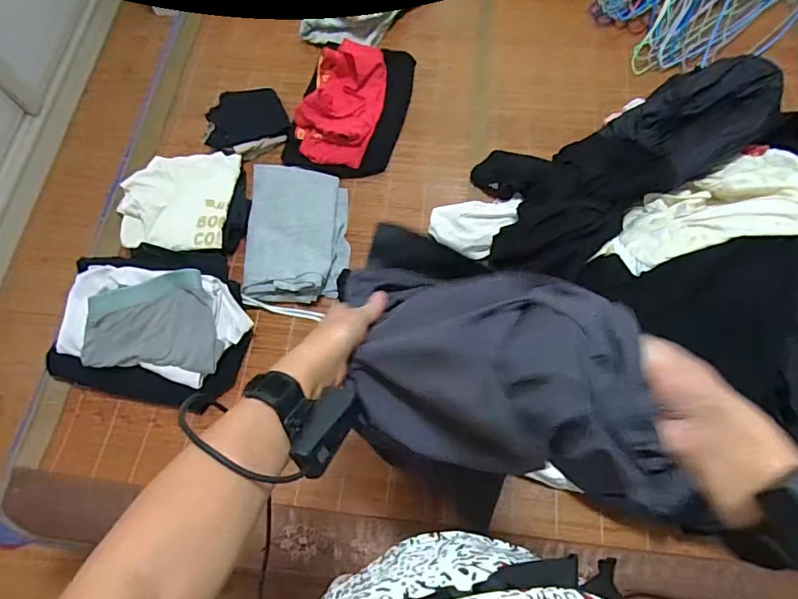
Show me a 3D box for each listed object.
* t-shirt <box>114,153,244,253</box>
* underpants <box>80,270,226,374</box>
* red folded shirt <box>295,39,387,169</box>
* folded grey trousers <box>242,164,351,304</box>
[{"bbox_3d":[-0.433,-0.196,0.993,0.214,0.045,0.222,3,68,1],"label":"t-shirt"},{"bbox_3d":[-0.422,0.046,0.850,0.224,0.047,0.175,-9,68,-4],"label":"underpants"},{"bbox_3d":[-0.120,-0.401,1.042,0.155,0.100,0.253,13,68,5],"label":"red folded shirt"},{"bbox_3d":[-0.197,-0.141,0.975,0.195,0.038,0.302,-4,68,-2],"label":"folded grey trousers"}]

